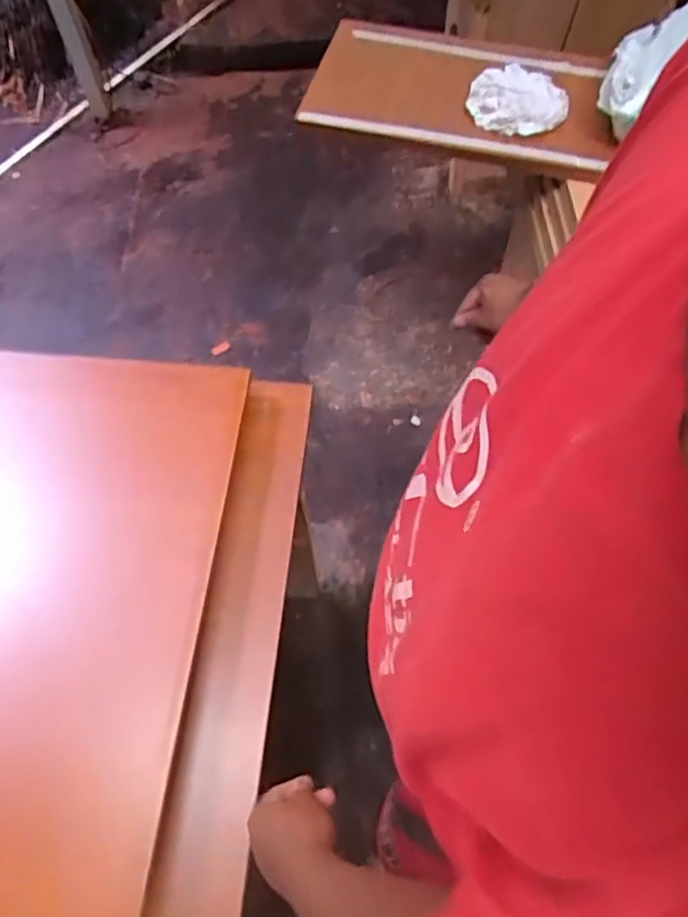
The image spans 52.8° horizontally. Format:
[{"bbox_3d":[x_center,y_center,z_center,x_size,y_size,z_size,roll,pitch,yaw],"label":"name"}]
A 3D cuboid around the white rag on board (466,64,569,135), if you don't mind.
[{"bbox_3d":[0.268,-0.556,1.072,0.137,0.035,0.135,-29,67,-13],"label":"white rag on board"}]

